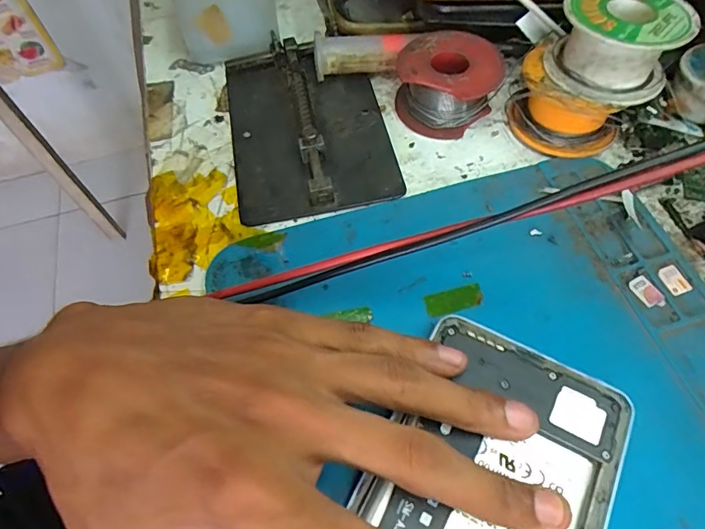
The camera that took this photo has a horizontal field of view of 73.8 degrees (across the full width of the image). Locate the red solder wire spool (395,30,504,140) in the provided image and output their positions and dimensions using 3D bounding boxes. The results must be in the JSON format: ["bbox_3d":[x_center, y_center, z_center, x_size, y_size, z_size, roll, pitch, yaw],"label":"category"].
[{"bbox_3d":[0.049,-0.093,0.240,0.048,0.030,0.045,-1,59,2],"label":"red solder wire spool"}]

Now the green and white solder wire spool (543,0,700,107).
[{"bbox_3d":[0.116,-0.096,0.209,0.051,0.034,0.047,-1,59,2],"label":"green and white solder wire spool"}]

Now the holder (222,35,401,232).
[{"bbox_3d":[-0.024,-0.073,0.240,0.078,0.017,0.110,-11,59,-4],"label":"holder"}]

